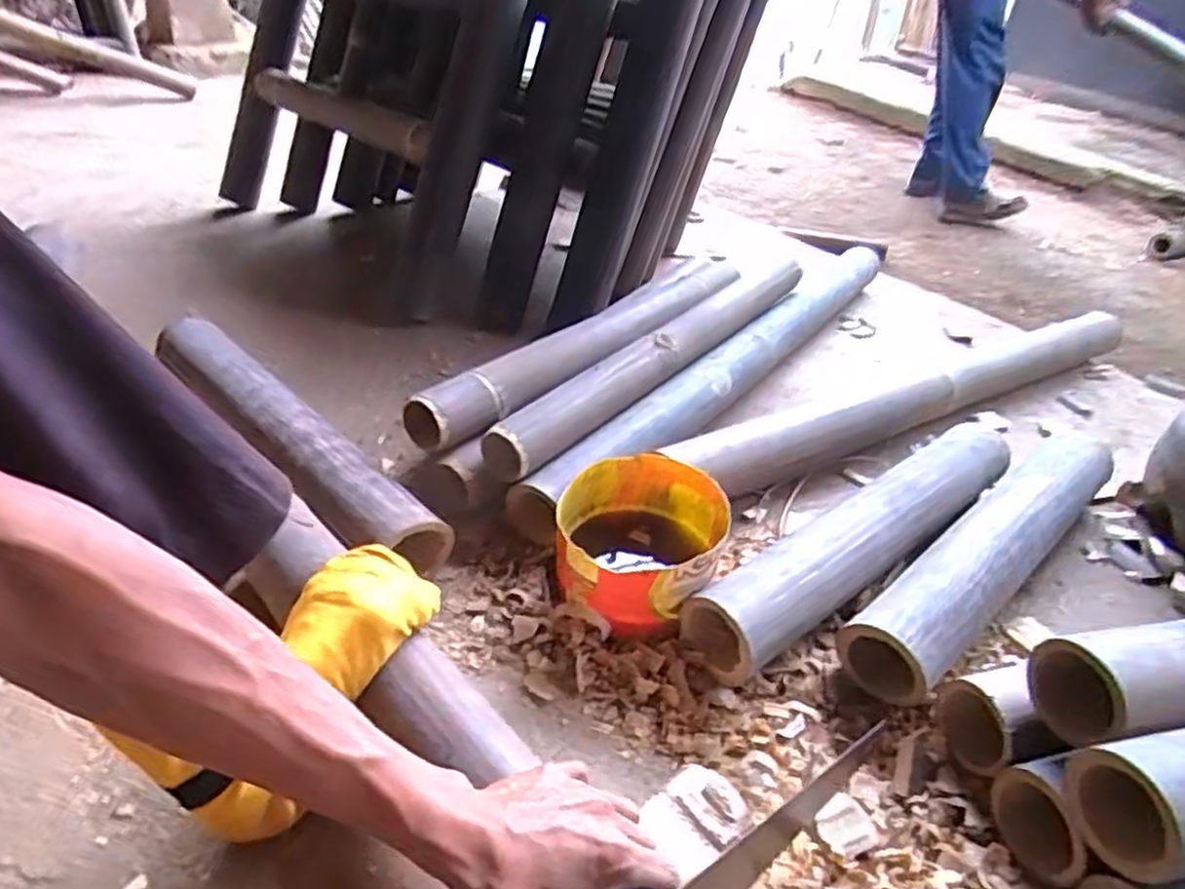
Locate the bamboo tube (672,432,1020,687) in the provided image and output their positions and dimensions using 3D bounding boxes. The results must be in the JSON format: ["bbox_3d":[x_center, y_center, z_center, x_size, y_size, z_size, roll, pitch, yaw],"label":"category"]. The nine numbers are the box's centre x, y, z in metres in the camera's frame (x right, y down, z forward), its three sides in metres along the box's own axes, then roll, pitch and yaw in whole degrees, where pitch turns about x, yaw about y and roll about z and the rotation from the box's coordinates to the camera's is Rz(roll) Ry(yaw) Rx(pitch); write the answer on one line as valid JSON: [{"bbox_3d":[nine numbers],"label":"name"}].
[{"bbox_3d":[0.277,0.089,0.741,0.465,0.082,0.078,-22,45,-32],"label":"bamboo tube"}]

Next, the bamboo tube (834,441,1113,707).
[{"bbox_3d":[0.398,0.100,0.741,0.444,0.077,0.086,-27,48,-36],"label":"bamboo tube"}]

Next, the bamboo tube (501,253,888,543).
[{"bbox_3d":[0.194,-0.113,0.966,0.081,0.068,0.804,28,42,27],"label":"bamboo tube"}]

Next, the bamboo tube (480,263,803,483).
[{"bbox_3d":[0.095,-0.120,0.923,0.054,0.050,0.584,30,43,29],"label":"bamboo tube"}]

